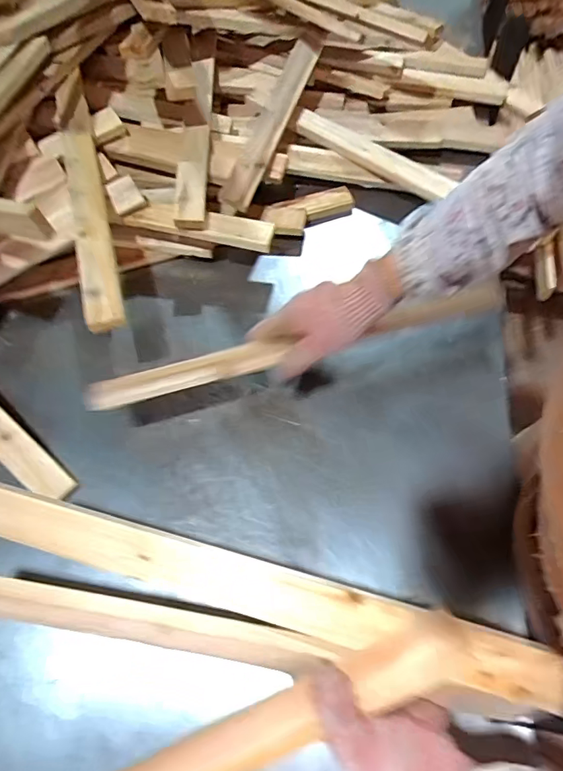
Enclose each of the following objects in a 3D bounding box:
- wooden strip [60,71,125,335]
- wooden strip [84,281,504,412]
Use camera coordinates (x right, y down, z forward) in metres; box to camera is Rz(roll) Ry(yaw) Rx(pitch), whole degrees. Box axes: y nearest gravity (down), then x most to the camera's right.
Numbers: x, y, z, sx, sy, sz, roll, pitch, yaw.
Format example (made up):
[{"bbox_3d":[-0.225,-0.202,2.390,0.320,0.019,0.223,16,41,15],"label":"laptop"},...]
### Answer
[{"bbox_3d":[-0.257,-0.256,0.616,0.044,0.029,0.449,-16,64,-5],"label":"wooden strip"},{"bbox_3d":[0.023,-0.049,0.524,0.471,0.019,0.042,-15,64,-6],"label":"wooden strip"}]

